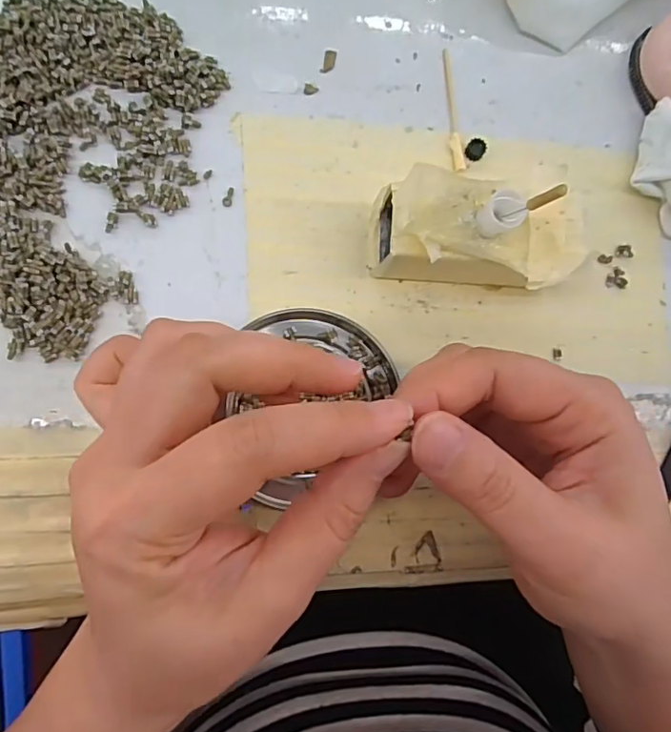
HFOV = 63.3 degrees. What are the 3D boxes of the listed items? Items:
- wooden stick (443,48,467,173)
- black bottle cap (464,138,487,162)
[{"bbox_3d":[0.053,-0.118,0.250,0.006,0.004,0.059,-6,85,-8],"label":"wooden stick"},{"bbox_3d":[0.064,-0.099,0.249,0.010,0.006,0.010,1,84,-7],"label":"black bottle cap"}]

